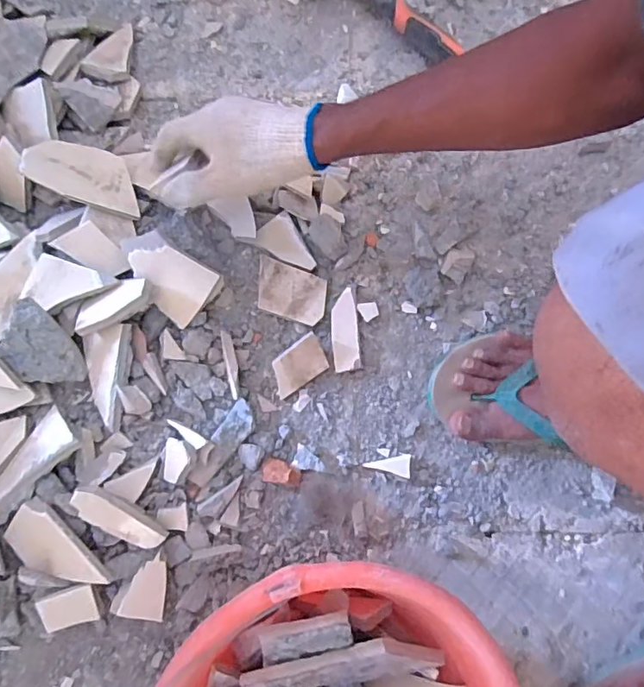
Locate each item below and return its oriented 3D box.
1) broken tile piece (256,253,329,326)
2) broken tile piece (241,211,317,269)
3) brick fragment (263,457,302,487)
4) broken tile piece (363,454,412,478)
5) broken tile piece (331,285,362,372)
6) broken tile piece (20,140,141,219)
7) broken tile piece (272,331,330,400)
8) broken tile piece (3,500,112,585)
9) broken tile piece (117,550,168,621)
[{"bbox_3d":[-0.034,-0.058,0.554,0.078,0.010,0.056,16,78,3],"label":"broken tile piece"},{"bbox_3d":[-0.037,-0.118,0.571,0.078,0.009,0.049,25,78,5],"label":"broken tile piece"},{"bbox_3d":[-0.040,0.129,0.510,0.040,0.021,0.022,13,78,2],"label":"brick fragment"},{"bbox_3d":[0.067,0.121,0.520,0.045,0.014,0.022,10,78,1],"label":"broken tile piece"},{"bbox_3d":[0.025,-0.018,0.548,0.029,0.011,0.092,-3,78,-2],"label":"broken tile piece"},{"bbox_3d":[-0.253,-0.182,0.548,0.116,0.005,0.060,16,83,-21],"label":"broken tile piece"},{"bbox_3d":[-0.026,0.024,0.537,0.065,0.004,0.041,-36,96,0],"label":"broken tile piece"},{"bbox_3d":[-0.253,0.200,0.484,0.108,0.014,0.055,40,98,10],"label":"broken tile piece"},{"bbox_3d":[-0.165,0.229,0.480,0.038,0.004,0.059,11,87,-13],"label":"broken tile piece"}]

